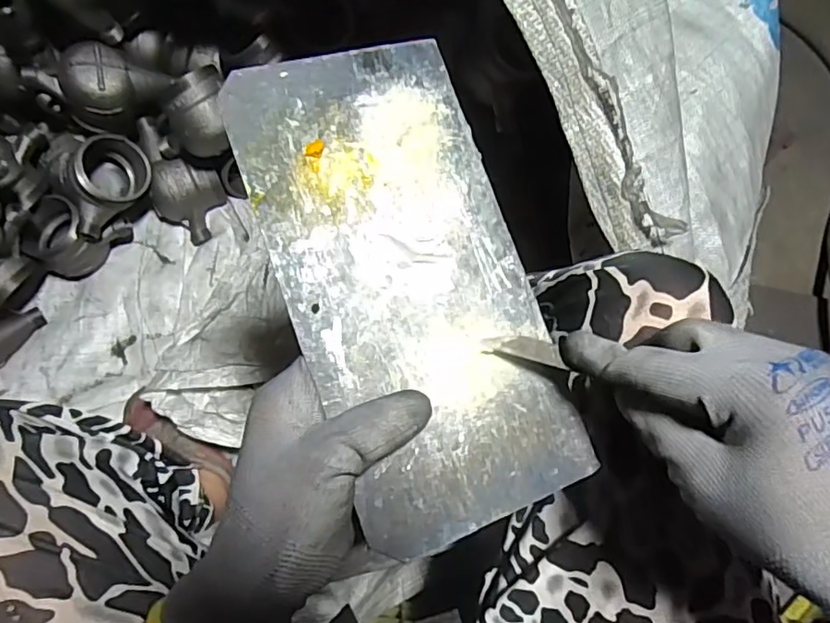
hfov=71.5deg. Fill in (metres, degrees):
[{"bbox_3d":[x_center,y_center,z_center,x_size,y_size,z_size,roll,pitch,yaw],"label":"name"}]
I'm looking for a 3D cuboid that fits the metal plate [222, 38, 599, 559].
[{"bbox_3d":[-0.001,-0.016,0.276,0.118,0.004,0.234,-18,85,-20],"label":"metal plate"}]

